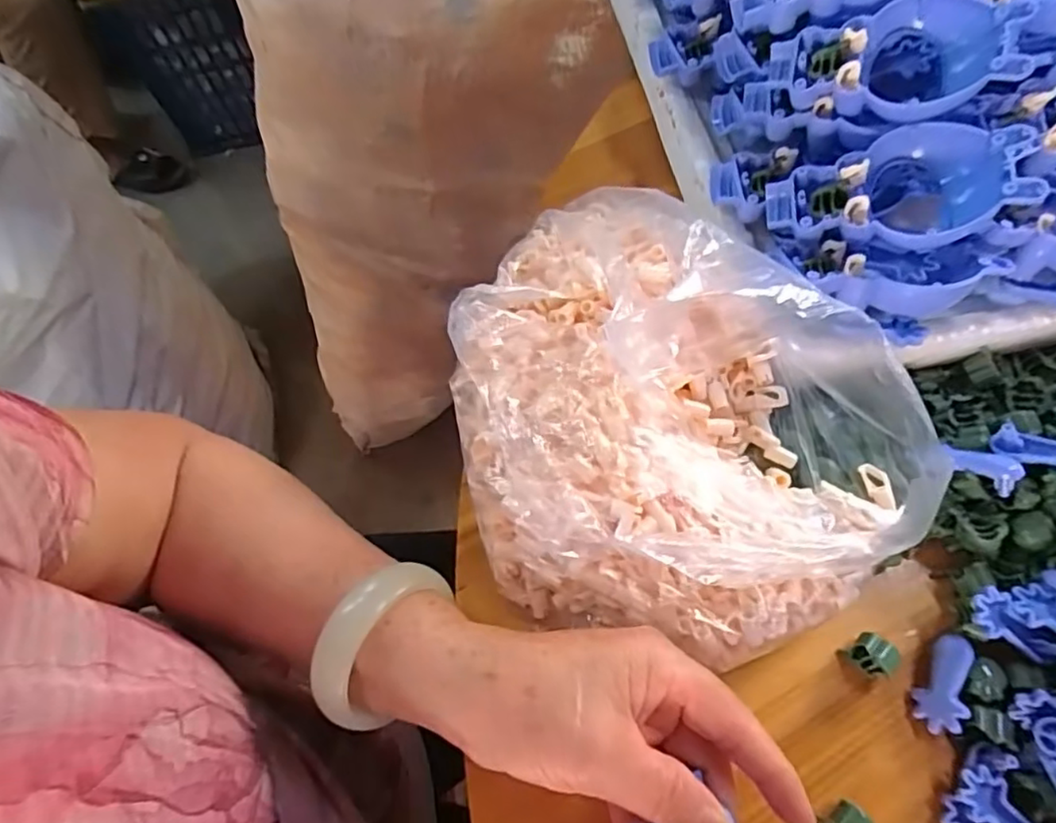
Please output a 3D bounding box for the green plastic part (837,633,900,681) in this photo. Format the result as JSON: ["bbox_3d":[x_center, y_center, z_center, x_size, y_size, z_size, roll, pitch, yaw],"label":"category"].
[{"bbox_3d":[0.149,0.106,0.273,0.014,0.015,0.019,-41,70,-15],"label":"green plastic part"}]

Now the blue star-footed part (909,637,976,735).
[{"bbox_3d":[0.177,0.115,0.266,0.018,0.012,0.039,33,71,16],"label":"blue star-footed part"}]

